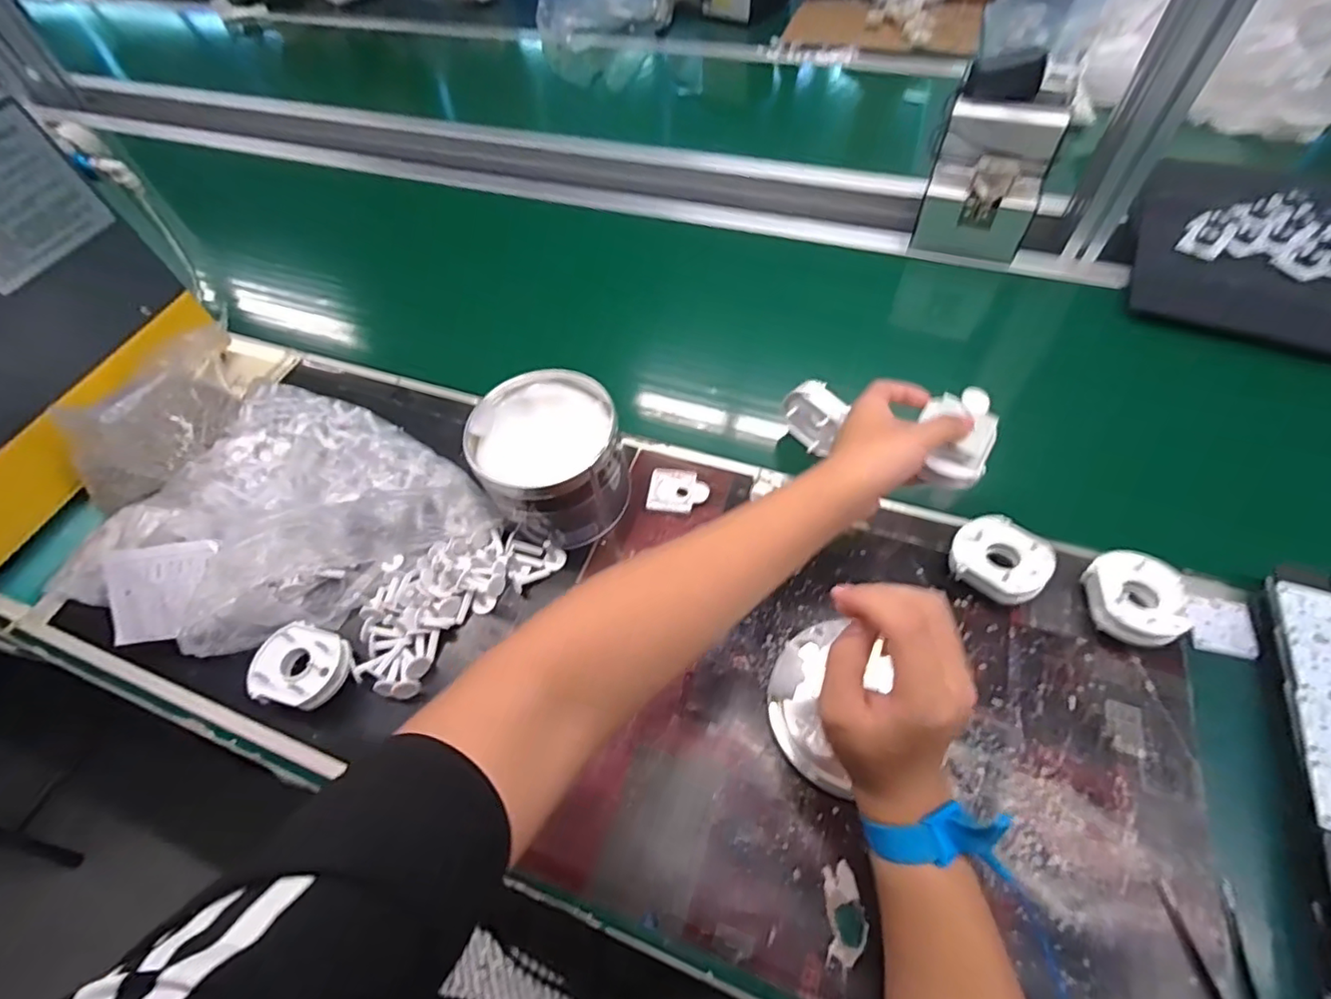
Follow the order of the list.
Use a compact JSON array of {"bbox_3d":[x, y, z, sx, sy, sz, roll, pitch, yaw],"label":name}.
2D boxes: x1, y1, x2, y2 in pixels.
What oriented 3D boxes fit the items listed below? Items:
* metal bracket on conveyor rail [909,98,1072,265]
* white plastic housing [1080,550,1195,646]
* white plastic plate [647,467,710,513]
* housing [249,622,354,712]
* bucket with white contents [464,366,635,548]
[{"bbox_3d":[0.385,-0.385,0.696,0.119,0.128,0.113,18,59,15],"label":"metal bracket on conveyor rail"},{"bbox_3d":[0.362,0.078,0.453,0.060,0.038,0.071,12,58,12],"label":"white plastic housing"},{"bbox_3d":[0.013,-0.007,0.557,0.055,0.010,0.048,10,57,10],"label":"white plastic plate"},{"bbox_3d":[-0.291,0.135,0.469,0.071,0.032,0.063,4,57,7],"label":"housing"},{"bbox_3d":[-0.105,-0.041,0.522,0.128,0.103,0.136,-2,56,3],"label":"bucket with white contents"}]

